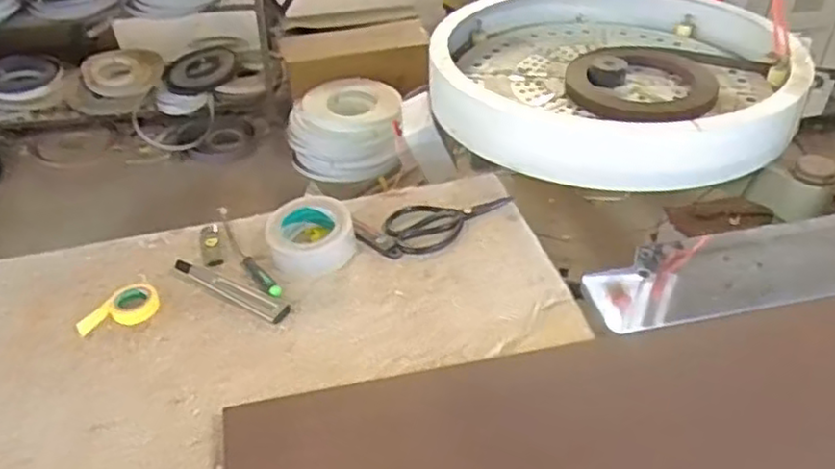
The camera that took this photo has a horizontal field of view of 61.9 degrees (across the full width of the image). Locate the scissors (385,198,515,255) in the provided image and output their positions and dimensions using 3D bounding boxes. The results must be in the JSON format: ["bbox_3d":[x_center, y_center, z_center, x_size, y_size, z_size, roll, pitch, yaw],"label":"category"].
[{"bbox_3d":[0.052,-0.020,0.998,0.191,0.019,0.091,-11,41,-13],"label":"scissors"}]

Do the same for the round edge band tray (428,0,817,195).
[{"bbox_3d":[0.371,-0.337,1.345,0.616,0.145,0.655,-2,39,2],"label":"round edge band tray"}]

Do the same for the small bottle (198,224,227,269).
[{"bbox_3d":[-0.287,0.017,0.977,0.033,0.016,0.086,-12,41,-14],"label":"small bottle"}]

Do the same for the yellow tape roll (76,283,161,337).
[{"bbox_3d":[-0.379,0.092,0.885,0.097,0.022,0.064,-15,42,-17],"label":"yellow tape roll"}]

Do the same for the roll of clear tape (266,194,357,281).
[{"bbox_3d":[-0.144,0.000,0.953,0.111,0.055,0.137,-8,40,-9],"label":"roll of clear tape"}]

